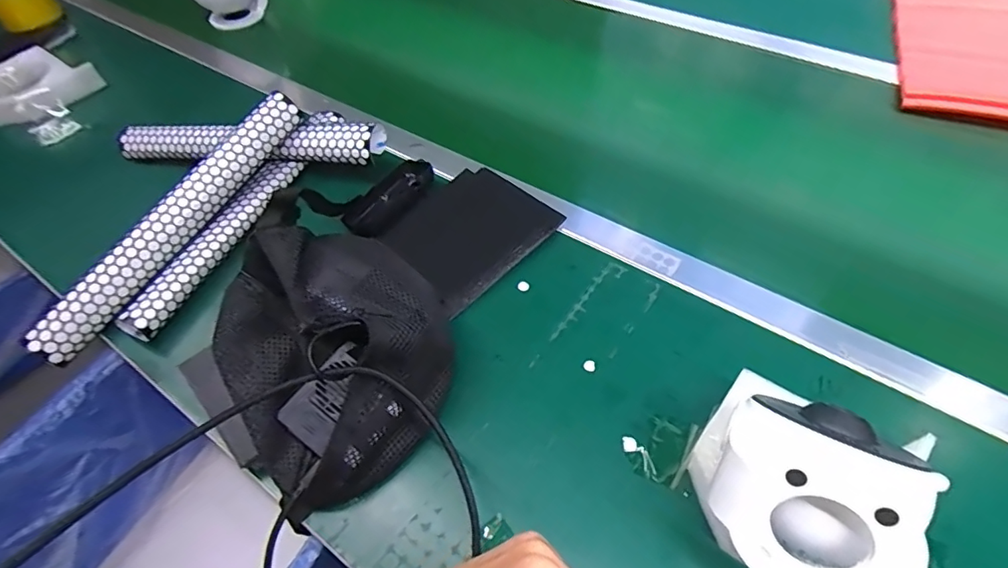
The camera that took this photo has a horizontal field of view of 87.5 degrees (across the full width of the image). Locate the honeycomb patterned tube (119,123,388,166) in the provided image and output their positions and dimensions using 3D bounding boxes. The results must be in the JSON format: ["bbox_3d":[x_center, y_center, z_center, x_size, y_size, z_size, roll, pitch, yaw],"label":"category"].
[{"bbox_3d":[-0.302,-0.167,0.615,0.328,0.036,0.052,4,53,6],"label":"honeycomb patterned tube"}]

